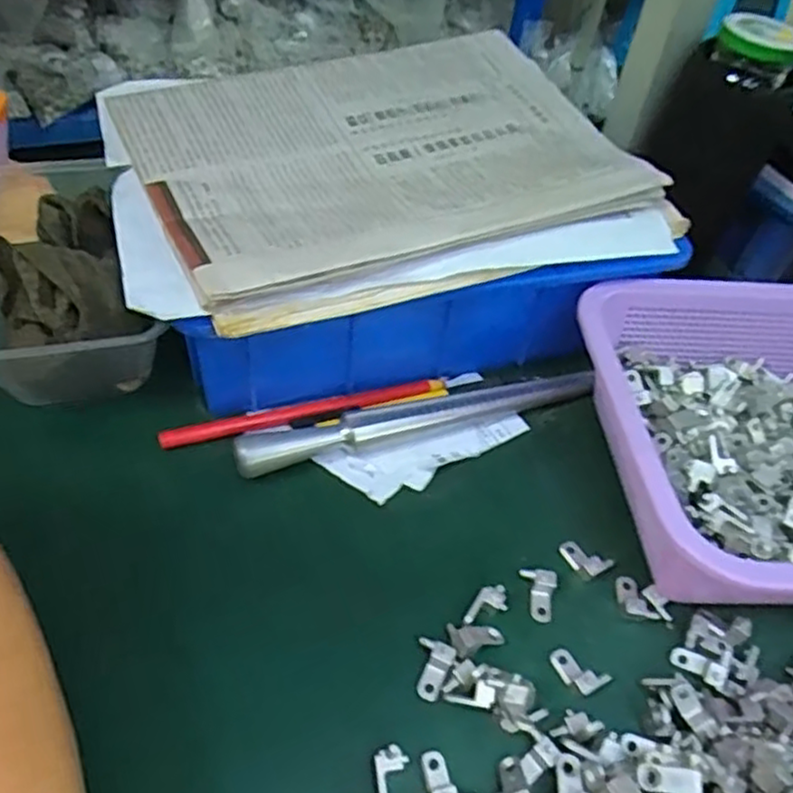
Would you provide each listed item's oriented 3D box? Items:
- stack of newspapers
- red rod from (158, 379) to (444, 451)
[{"bbox_3d":[-0.005,-0.137,0.411,0.262,0.030,0.202,-16,52,-17],"label":"stack of newspapers"},{"bbox_3d":[-0.050,0.008,0.404,0.159,0.008,0.013,-11,51,-13],"label":"red rod"}]

